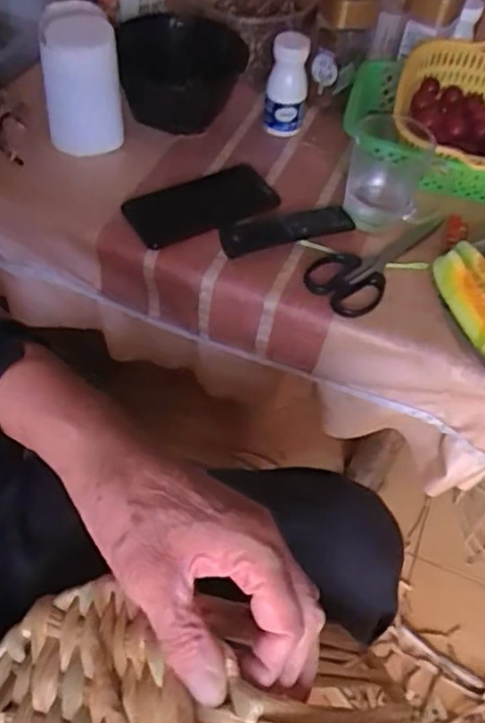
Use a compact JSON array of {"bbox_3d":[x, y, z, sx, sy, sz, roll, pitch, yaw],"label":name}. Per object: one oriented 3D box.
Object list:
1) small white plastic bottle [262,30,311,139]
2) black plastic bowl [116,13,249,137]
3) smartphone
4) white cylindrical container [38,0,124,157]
[{"bbox_3d":[0.053,-0.327,0.759,0.048,0.109,0.036,10,54,2],"label":"small white plastic bottle"},{"bbox_3d":[-0.073,-0.349,0.773,0.149,0.073,0.138,6,54,-1],"label":"black plastic bowl"},{"bbox_3d":[-0.044,-0.173,0.697,0.162,0.011,0.085,-25,60,-21],"label":"smartphone"},{"bbox_3d":[-0.182,-0.313,0.712,0.081,0.131,0.088,-10,56,-13],"label":"white cylindrical container"}]

